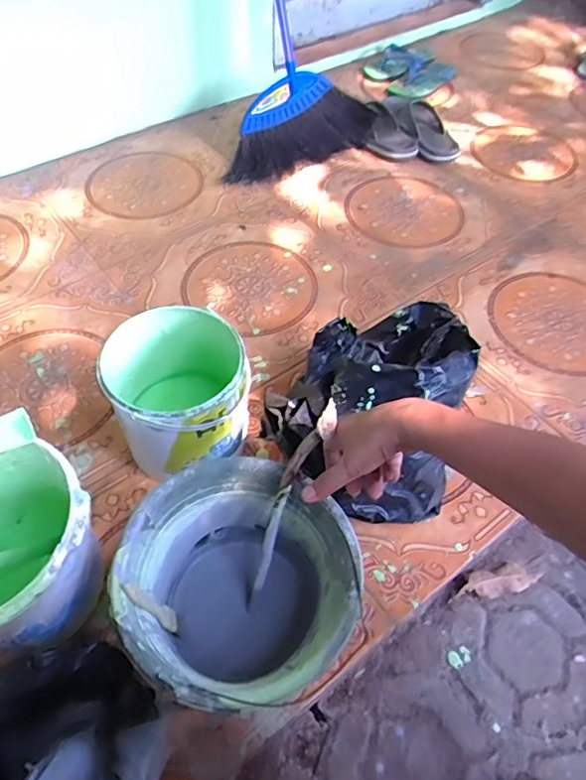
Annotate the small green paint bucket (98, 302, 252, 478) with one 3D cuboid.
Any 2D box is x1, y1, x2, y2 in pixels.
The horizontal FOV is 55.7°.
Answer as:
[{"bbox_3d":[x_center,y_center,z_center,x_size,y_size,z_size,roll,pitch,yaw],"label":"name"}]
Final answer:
[{"bbox_3d":[-0.152,0.015,0.765,0.178,0.182,0.174,1,53,-2],"label":"small green paint bucket"}]

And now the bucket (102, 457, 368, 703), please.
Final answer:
[{"bbox_3d":[-0.058,0.227,0.621,0.231,0.168,0.235,1,53,-2],"label":"bucket"}]

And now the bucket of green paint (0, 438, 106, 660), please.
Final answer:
[{"bbox_3d":[-0.321,0.189,0.620,0.204,0.195,0.202,1,53,-2],"label":"bucket of green paint"}]

